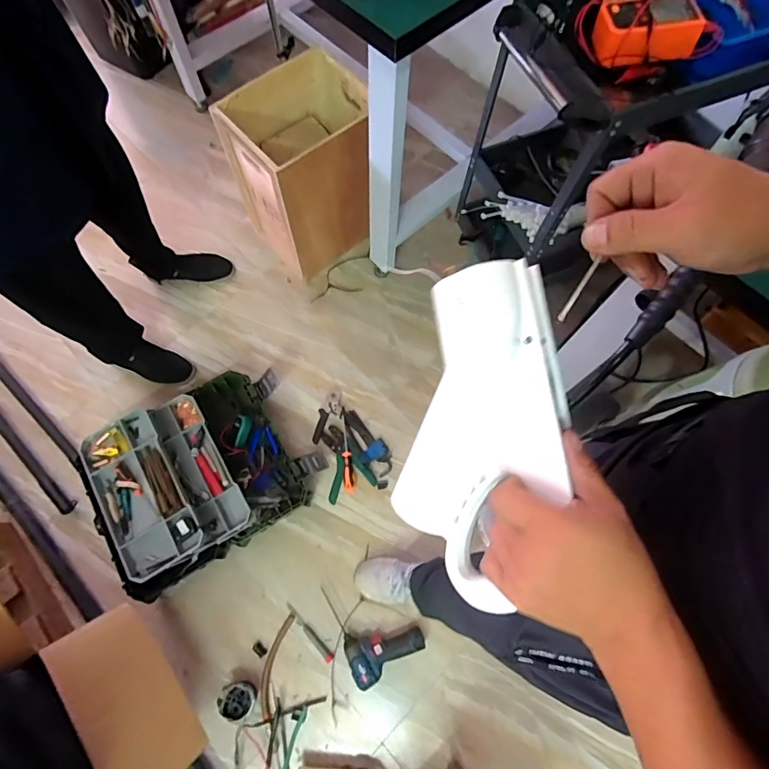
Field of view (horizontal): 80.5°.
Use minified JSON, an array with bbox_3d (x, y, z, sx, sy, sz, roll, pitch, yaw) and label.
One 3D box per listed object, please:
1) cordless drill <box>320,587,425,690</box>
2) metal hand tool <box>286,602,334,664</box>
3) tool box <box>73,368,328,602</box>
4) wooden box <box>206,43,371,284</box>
[{"bbox_3d":[-0.023,0.595,1.132,0.186,0.065,0.223,-23,72,-8],"label":"cordless drill"},{"bbox_3d":[-0.192,0.625,1.144,0.025,0.012,0.173,-42,75,-13],"label":"metal hand tool"},{"bbox_3d":[-0.472,0.227,1.198,0.517,0.198,0.423,-30,73,-12],"label":"tool box"},{"bbox_3d":[-0.225,-0.644,1.370,0.392,0.462,0.340,-37,74,-12],"label":"wooden box"}]

